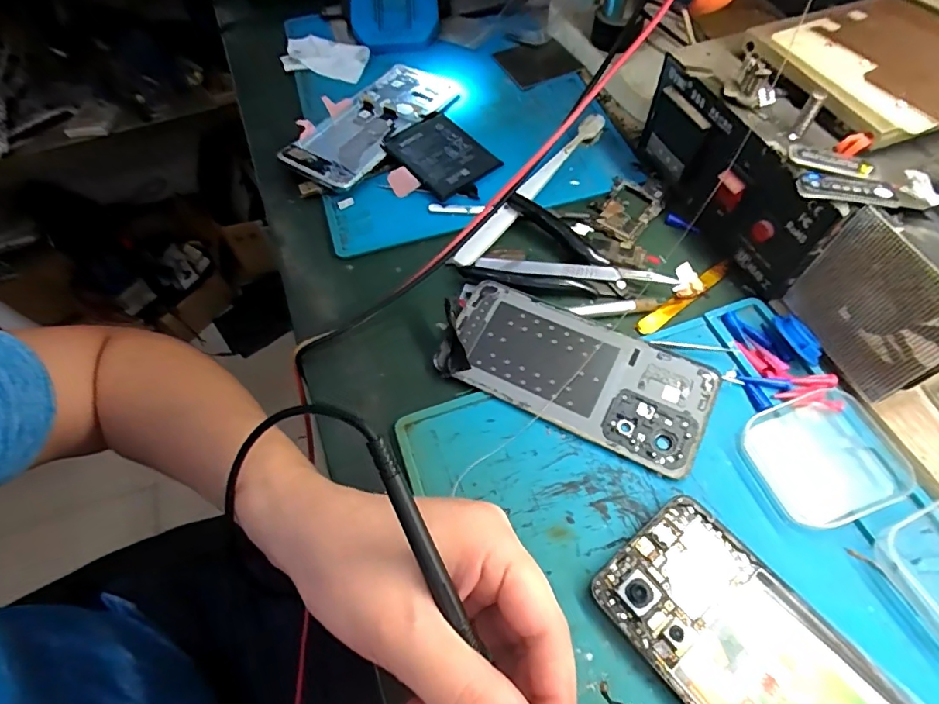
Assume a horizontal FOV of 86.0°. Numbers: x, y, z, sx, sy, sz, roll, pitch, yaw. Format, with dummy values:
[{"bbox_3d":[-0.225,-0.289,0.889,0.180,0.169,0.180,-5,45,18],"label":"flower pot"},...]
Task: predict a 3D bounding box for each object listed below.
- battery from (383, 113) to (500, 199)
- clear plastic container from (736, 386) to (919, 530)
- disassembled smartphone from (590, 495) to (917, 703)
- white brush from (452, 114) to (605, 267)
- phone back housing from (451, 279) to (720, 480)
[{"bbox_3d":[-0.023,-0.158,0.401,0.075,0.007,0.059,42,74,12],"label":"battery"},{"bbox_3d":[0.189,0.056,0.270,0.074,0.018,0.063,-21,60,-8],"label":"clear plastic container"},{"bbox_3d":[0.133,0.144,0.217,0.072,0.008,0.157,-36,63,-17],"label":"disassembled smartphone"},{"bbox_3d":[0.049,-0.126,0.382,0.013,0.017,0.177,33,67,21],"label":"white brush"},{"bbox_3d":[0.061,0.010,0.301,0.159,0.009,0.071,23,63,17],"label":"phone back housing"}]

